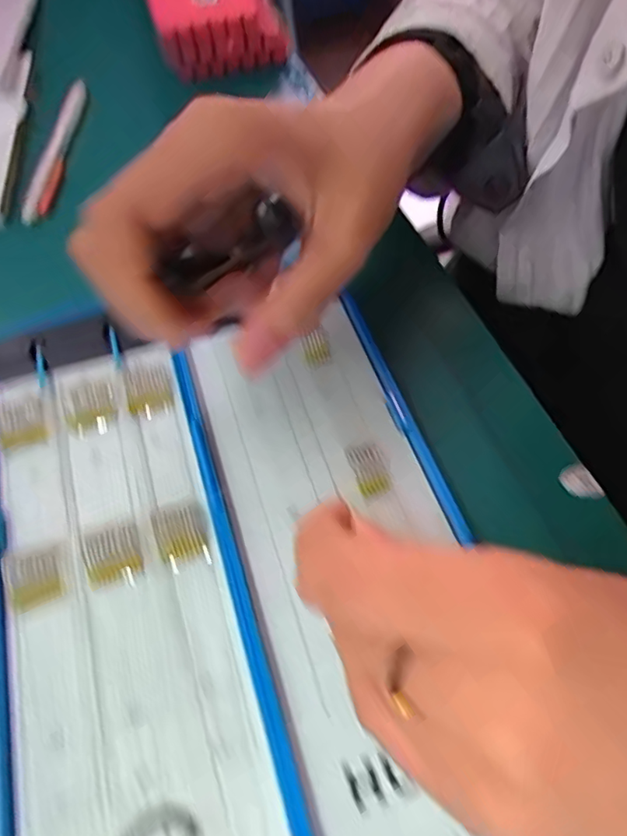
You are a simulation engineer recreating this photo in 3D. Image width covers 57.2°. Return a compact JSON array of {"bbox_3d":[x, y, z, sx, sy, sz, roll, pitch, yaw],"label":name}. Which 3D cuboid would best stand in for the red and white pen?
[{"bbox_3d":[-0.157,-0.165,0.353,0.011,0.015,0.127,-1,59,2],"label":"red and white pen"}]

